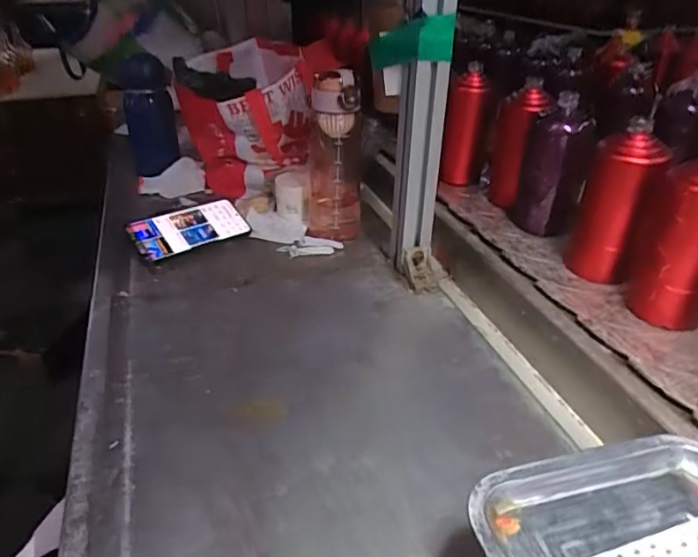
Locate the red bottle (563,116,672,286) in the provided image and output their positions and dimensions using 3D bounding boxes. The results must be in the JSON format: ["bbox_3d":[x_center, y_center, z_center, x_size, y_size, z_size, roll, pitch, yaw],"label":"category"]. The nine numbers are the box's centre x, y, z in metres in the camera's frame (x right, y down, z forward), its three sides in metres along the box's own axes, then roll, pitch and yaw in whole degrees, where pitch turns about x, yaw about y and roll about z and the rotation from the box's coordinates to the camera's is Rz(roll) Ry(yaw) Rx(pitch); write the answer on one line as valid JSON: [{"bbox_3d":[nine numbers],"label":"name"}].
[{"bbox_3d":[0.315,-0.088,0.643,0.082,0.174,0.074,15,35,24],"label":"red bottle"}]

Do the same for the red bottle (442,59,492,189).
[{"bbox_3d":[0.198,-0.252,0.895,0.065,0.186,0.077,9,33,15],"label":"red bottle"}]

